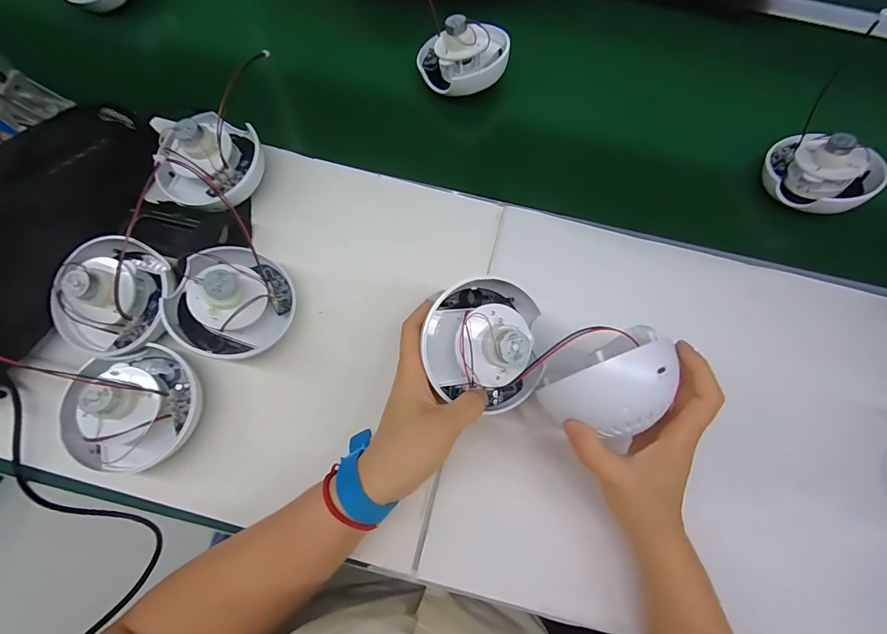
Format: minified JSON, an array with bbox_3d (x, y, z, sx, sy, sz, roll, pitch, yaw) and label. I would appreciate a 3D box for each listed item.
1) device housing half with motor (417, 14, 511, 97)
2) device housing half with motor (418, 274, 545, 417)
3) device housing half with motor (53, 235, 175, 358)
[{"bbox_3d":[0.022,-0.303,0.467,0.103,0.060,0.076,8,72,0],"label":"device housing half with motor"},{"bbox_3d":[0.037,0.018,0.318,0.096,0.060,0.101,16,73,3],"label":"device housing half with motor"},{"bbox_3d":[-0.308,-0.020,0.373,0.109,0.077,0.108,19,73,4],"label":"device housing half with motor"}]

